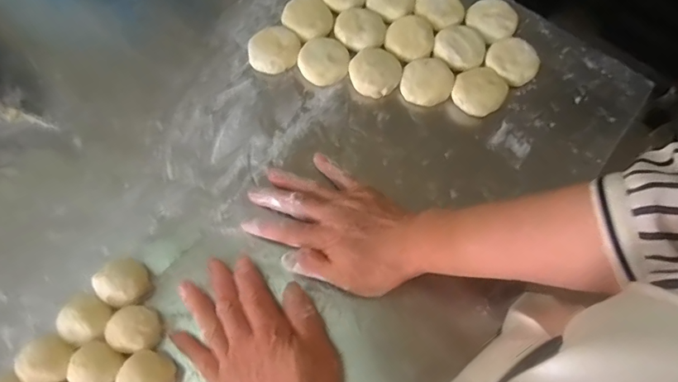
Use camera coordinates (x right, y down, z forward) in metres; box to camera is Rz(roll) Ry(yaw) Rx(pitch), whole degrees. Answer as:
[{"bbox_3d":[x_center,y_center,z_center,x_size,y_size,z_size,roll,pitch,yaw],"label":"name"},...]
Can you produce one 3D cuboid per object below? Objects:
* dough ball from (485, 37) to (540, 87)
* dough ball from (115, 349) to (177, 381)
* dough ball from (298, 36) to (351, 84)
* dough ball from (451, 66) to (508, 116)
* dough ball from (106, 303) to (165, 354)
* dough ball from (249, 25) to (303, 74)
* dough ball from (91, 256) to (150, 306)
[{"bbox_3d":[0.196,-0.145,0.529,0.054,0.021,0.057,1,71,-2],"label":"dough ball"},{"bbox_3d":[-0.168,0.161,0.408,0.045,0.034,0.040,6,71,0],"label":"dough ball"},{"bbox_3d":[-0.017,-0.147,0.527,0.056,0.021,0.055,1,71,-2],"label":"dough ball"},{"bbox_3d":[0.155,-0.109,0.517,0.055,0.024,0.056,1,71,-2],"label":"dough ball"},{"bbox_3d":[-0.185,0.125,0.420,0.039,0.030,0.039,1,71,-2],"label":"dough ball"},{"bbox_3d":[-0.074,-0.159,0.530,0.056,0.024,0.055,1,71,-2],"label":"dough ball"},{"bbox_3d":[-0.200,0.086,0.434,0.040,0.038,0.039,1,71,-2],"label":"dough ball"}]

